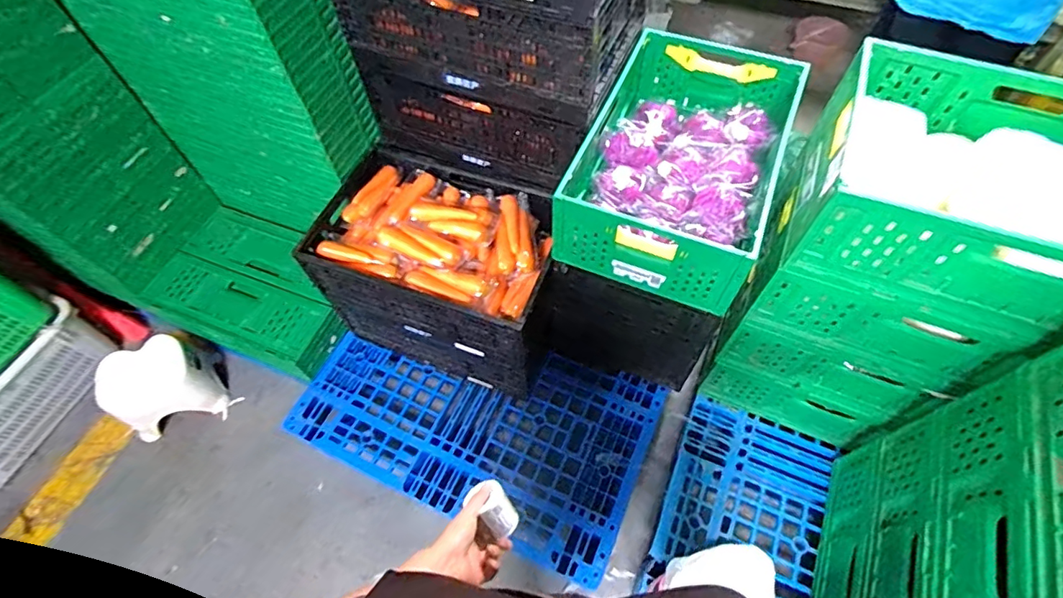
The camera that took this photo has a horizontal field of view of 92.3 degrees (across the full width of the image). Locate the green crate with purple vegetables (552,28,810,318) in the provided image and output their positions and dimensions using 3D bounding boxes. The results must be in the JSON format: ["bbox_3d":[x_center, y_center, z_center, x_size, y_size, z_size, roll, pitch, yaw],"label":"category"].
[{"bbox_3d":[0.353,-0.328,1.198,0.400,0.197,0.621,20,63,14],"label":"green crate with purple vegetables"}]

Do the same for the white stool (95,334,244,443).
[{"bbox_3d":[-1.145,0.284,1.594,0.310,0.242,0.218,-23,62,-10],"label":"white stool"}]

